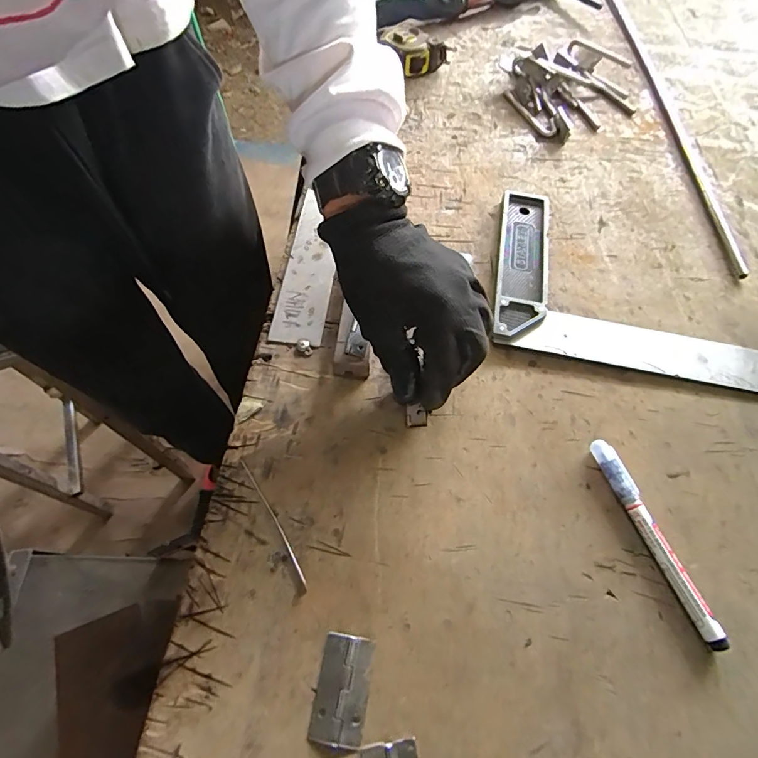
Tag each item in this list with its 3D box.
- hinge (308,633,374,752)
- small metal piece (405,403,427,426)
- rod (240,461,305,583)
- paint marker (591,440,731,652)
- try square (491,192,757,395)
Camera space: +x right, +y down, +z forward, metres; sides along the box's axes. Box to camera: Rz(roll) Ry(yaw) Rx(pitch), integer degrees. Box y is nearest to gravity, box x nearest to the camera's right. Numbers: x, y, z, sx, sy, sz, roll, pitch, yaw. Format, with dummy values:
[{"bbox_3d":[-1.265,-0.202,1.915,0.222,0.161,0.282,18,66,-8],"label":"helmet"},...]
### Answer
[{"bbox_3d":[-0.021,0.178,0.244,0.029,0.004,0.051,9,62,2],"label":"hinge"},{"bbox_3d":[0.029,0.029,0.327,0.015,0.007,0.016,-1,62,-4],"label":"small metal piece"},{"bbox_3d":[-0.072,0.094,0.289,0.004,0.004,0.096,-29,67,-17],"label":"rod"},{"bbox_3d":[0.186,0.106,0.290,0.013,0.013,0.137,-14,64,-11],"label":"paint marker"},{"bbox_3d":[0.281,-0.077,0.393,0.343,0.012,0.180,12,62,3],"label":"try square"}]

